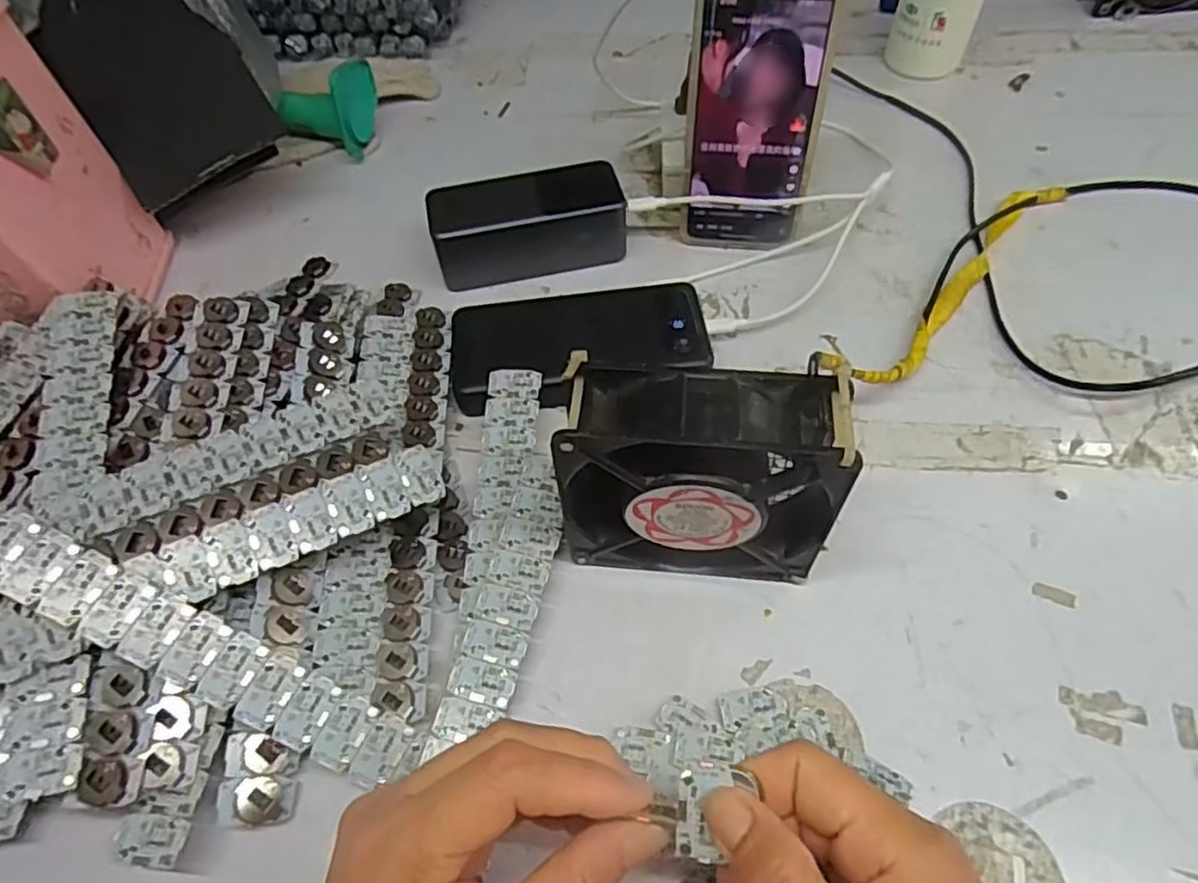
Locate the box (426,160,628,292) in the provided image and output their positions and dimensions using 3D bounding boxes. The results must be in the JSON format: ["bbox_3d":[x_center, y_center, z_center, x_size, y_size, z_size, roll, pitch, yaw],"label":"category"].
[{"bbox_3d":[-0.048,-0.148,0.475,0.129,0.053,0.052,-13,57,-5],"label":"box"}]

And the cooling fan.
[{"bbox_3d":[0.047,0.019,0.318,0.122,0.122,0.044,2,56,5],"label":"cooling fan"}]

